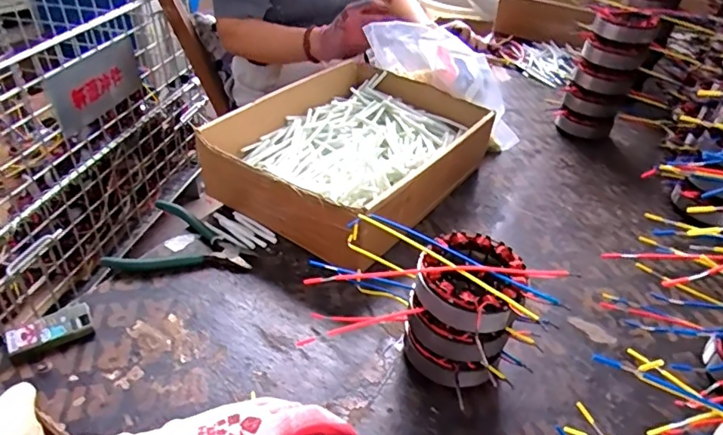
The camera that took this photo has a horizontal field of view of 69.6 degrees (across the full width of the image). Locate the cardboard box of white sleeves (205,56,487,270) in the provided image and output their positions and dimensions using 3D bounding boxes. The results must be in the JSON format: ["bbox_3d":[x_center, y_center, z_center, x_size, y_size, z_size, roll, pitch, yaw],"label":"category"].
[{"bbox_3d":[-0.006,-0.079,0.673,0.243,0.103,0.327,25,43,25],"label":"cardboard box of white sleeves"}]

